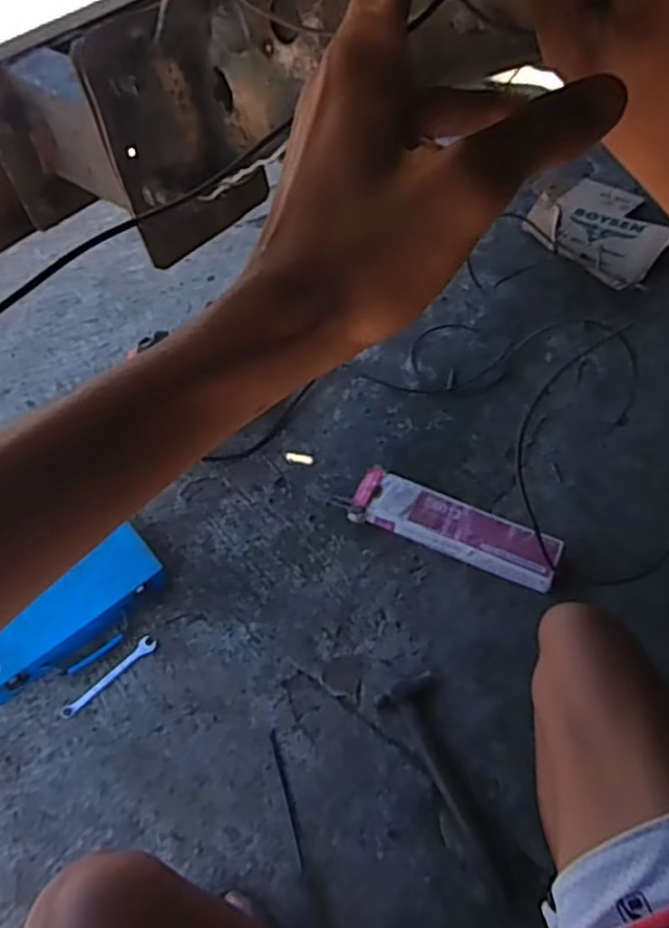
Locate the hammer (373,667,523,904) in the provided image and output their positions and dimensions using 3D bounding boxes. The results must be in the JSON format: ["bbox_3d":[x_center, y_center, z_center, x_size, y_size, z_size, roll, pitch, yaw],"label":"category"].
[{"bbox_3d":[0.156,0.404,0.865,0.072,0.027,0.278,-24,58,-14],"label":"hammer"}]

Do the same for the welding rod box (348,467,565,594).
[{"bbox_3d":[0.188,0.099,1.078,0.332,0.057,0.095,20,59,16],"label":"welding rod box"}]

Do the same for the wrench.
[{"bbox_3d":[-0.326,0.310,0.988,0.025,0.011,0.155,37,64,24],"label":"wrench"}]

